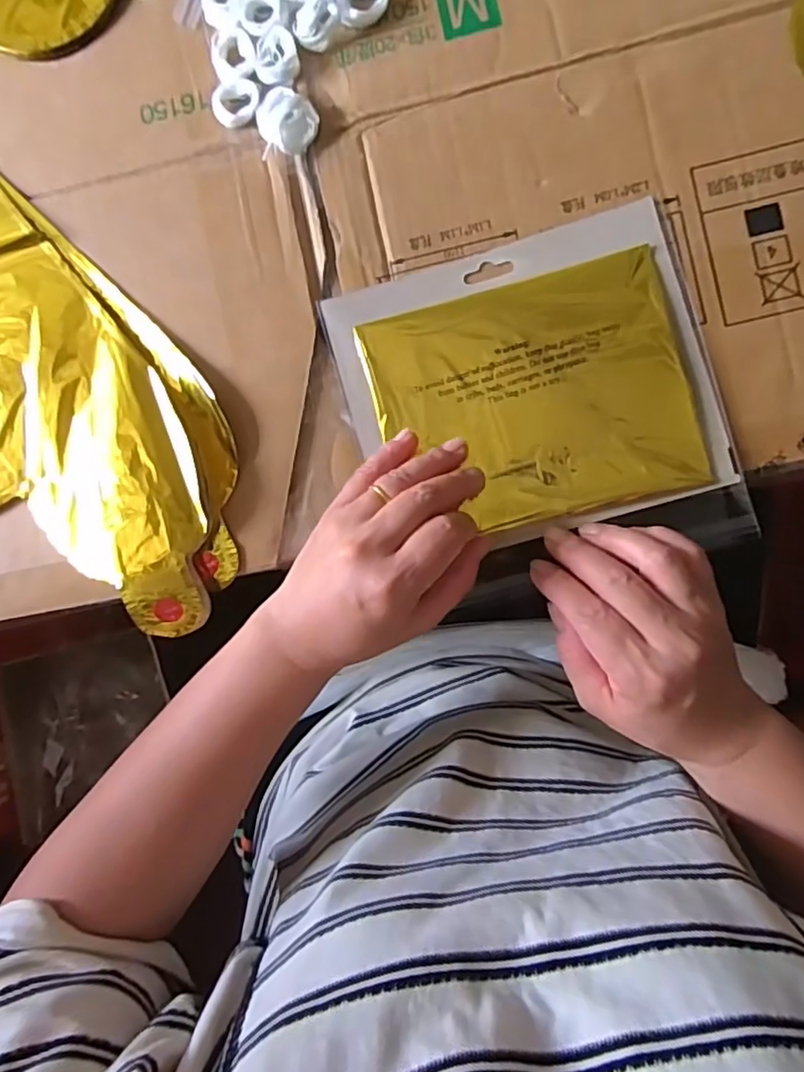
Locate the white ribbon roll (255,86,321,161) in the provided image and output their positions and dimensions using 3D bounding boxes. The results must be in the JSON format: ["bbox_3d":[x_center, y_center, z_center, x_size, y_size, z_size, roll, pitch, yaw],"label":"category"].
[{"bbox_3d":[-0.066,-0.239,0.354,0.035,0.013,0.039,-3,88,5],"label":"white ribbon roll"}]

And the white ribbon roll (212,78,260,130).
[{"bbox_3d":[-0.097,-0.255,0.362,0.028,0.008,0.027,0,88,5],"label":"white ribbon roll"}]

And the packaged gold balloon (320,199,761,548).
[{"bbox_3d":[0.073,-0.075,0.345,0.197,0.015,0.180,-15,87,4],"label":"packaged gold balloon"}]

